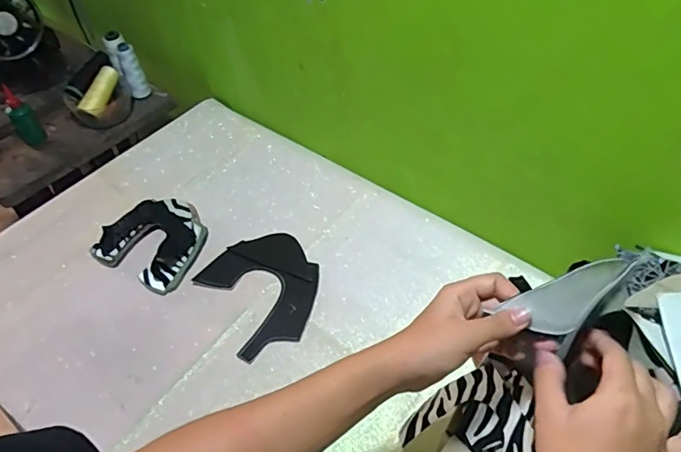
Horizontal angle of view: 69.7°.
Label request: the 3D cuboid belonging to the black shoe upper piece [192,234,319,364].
[{"bbox_3d":[-0.110,0.089,0.723,0.159,0.006,0.187,-30,54,-21],"label":"black shoe upper piece"}]

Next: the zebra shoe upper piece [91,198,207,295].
[{"bbox_3d":[-0.292,0.019,0.783,0.161,0.030,0.152,22,54,20],"label":"zebra shoe upper piece"}]

